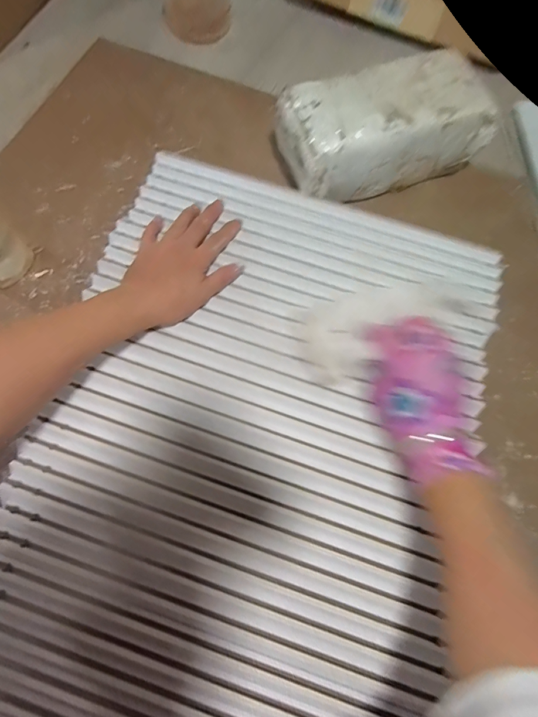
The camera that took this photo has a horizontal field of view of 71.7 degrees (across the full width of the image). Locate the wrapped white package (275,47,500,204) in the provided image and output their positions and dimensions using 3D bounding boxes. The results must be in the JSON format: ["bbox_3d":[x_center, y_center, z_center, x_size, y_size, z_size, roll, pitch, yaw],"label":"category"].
[{"bbox_3d":[0.136,-0.277,0.460,0.236,0.109,0.111,-17,73,-7],"label":"wrapped white package"}]

